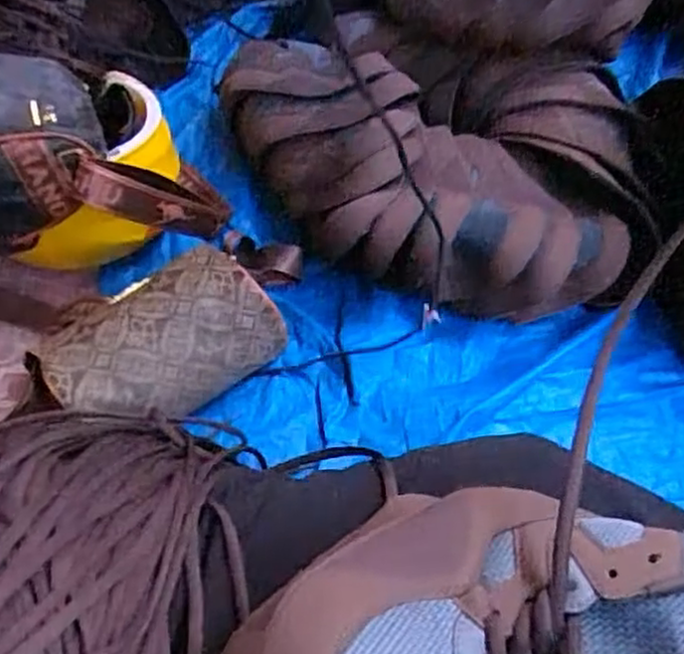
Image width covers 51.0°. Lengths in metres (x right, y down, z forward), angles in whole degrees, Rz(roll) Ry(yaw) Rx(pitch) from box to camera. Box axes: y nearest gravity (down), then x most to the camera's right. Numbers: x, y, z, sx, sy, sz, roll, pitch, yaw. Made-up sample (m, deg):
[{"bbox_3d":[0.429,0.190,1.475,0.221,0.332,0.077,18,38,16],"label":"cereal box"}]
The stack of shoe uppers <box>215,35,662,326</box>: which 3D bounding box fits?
[{"bbox_3d":[0.091,-0.170,0.762,0.445,0.118,0.288,1,60,4],"label":"stack of shoe uppers"}]

